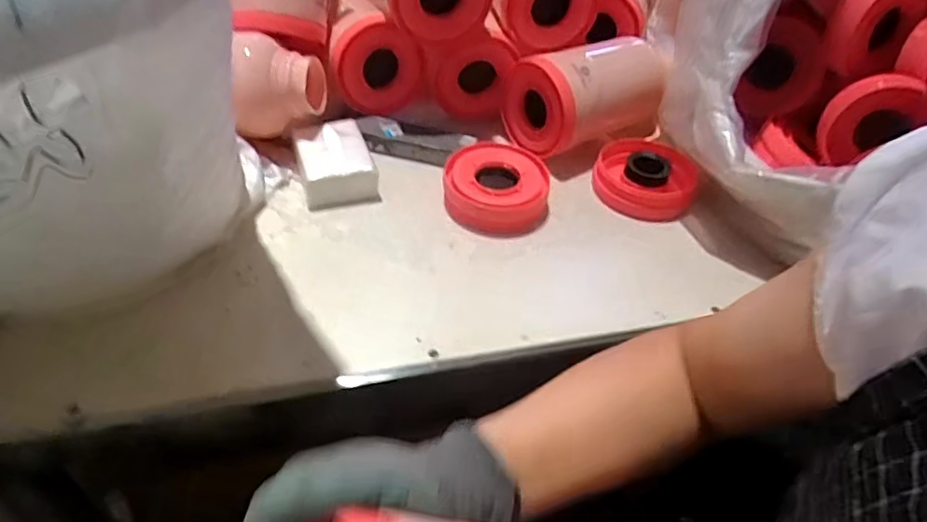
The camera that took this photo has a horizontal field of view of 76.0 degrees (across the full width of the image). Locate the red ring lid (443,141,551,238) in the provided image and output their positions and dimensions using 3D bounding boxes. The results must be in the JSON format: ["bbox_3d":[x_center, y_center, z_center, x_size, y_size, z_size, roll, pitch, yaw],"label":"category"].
[{"bbox_3d":[0.045,-0.100,0.795,0.135,0.050,0.148,3,44,-3],"label":"red ring lid"}]

